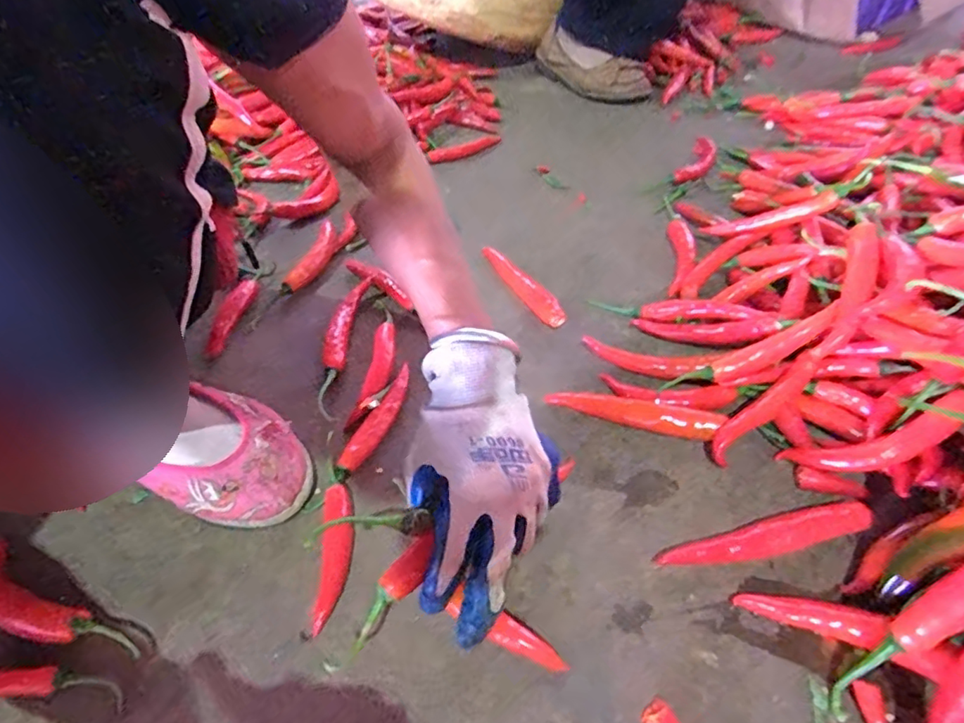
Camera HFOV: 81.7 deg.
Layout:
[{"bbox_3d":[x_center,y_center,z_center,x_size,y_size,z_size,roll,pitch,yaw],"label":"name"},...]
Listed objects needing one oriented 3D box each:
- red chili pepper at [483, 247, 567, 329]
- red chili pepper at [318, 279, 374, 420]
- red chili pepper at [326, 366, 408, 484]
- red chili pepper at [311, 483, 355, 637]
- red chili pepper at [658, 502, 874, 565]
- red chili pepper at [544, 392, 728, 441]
[{"bbox_3d":[0.041,-0.076,0.567,0.021,0.020,0.134,-23,49,-18],"label":"red chili pepper"},{"bbox_3d":[-0.132,-0.015,0.522,0.028,0.017,0.174,0,46,4],"label":"red chili pepper"},{"bbox_3d":[-0.088,0.047,0.457,0.025,0.013,0.119,19,50,21],"label":"red chili pepper"},{"bbox_3d":[-0.101,0.131,0.381,0.022,0.016,0.096,-5,46,0],"label":"red chili pepper"},{"bbox_3d":[0.183,0.115,0.365,0.136,0.021,0.023,-10,46,-5],"label":"red chili pepper"},{"bbox_3d":[0.119,0.040,0.448,0.134,0.019,0.021,13,48,16],"label":"red chili pepper"}]

